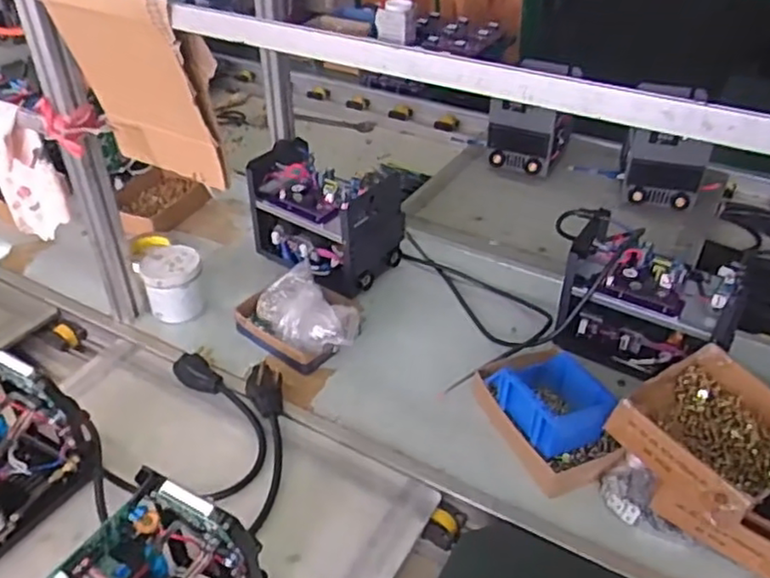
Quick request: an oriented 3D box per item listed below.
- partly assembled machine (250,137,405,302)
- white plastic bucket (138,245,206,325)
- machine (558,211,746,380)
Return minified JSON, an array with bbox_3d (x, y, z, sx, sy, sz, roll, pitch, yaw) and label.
[{"bbox_3d":[-0.108,-0.128,1.237,0.265,0.191,0.155,25,44,28],"label":"partly assembled machine"},{"bbox_3d":[-0.352,-0.006,1.129,0.092,0.108,0.085,0,38,0],"label":"white plastic bucket"},{"bbox_3d":[0.404,0.036,1.047,0.249,0.198,0.185,20,42,23],"label":"machine"}]

